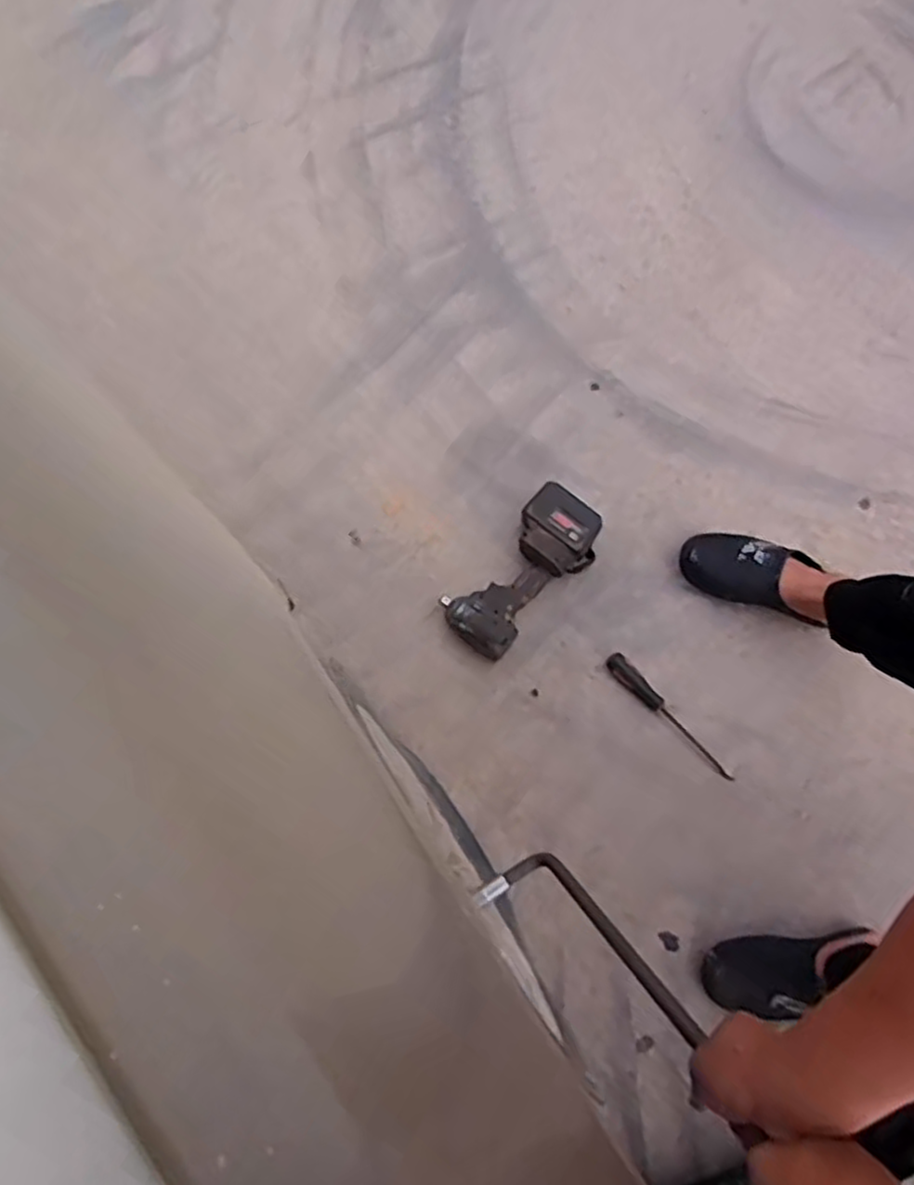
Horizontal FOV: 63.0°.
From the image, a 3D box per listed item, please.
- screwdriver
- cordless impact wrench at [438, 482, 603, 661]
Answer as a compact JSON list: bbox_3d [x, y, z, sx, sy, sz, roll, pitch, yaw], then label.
[{"bbox_3d":[0.329,0.193,1.154,0.033,0.031,0.257,-42,82,-9],"label":"screwdriver"},{"bbox_3d":[0.102,-0.031,1.163,0.129,0.078,0.274,43,80,8],"label":"cordless impact wrench"}]

